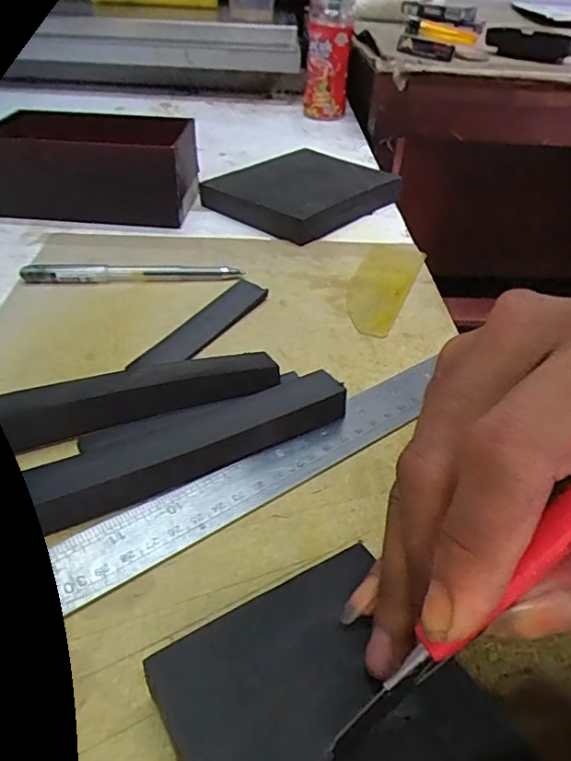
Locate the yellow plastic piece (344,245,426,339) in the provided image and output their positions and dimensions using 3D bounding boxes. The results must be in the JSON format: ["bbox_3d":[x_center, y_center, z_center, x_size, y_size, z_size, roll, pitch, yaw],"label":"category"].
[{"bbox_3d":[0.068,-0.072,0.387,0.041,0.004,0.136,15,41,15],"label":"yellow plastic piece"}]

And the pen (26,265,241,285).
[{"bbox_3d":[-0.105,-0.072,0.377,0.143,0.013,0.009,-3,39,-6],"label":"pen"}]

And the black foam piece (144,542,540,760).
[{"bbox_3d":[0.024,0.105,0.139,0.080,0.007,0.122,-20,44,-25],"label":"black foam piece"}]

